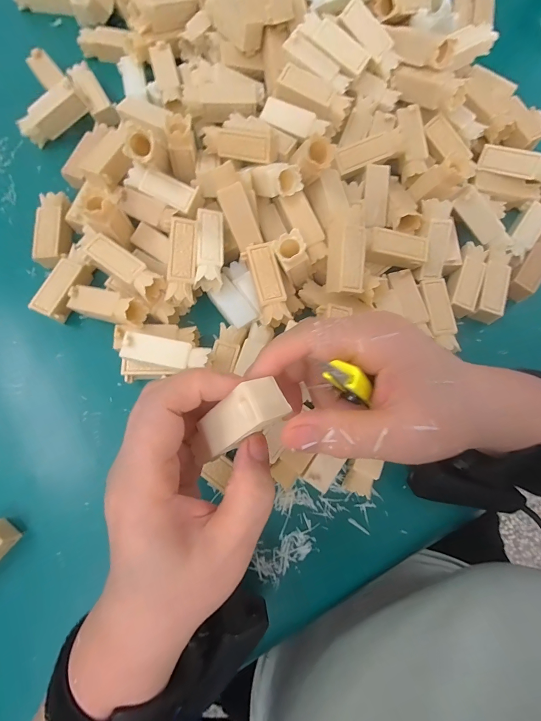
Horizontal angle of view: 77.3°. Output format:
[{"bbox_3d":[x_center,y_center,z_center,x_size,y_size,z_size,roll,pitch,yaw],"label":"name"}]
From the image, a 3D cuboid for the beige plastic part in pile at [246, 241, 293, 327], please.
[{"bbox_3d":[-0.002,-0.057,0.259,0.021,0.022,0.061,-13,77,-5],"label":"beige plastic part in pile"}]

